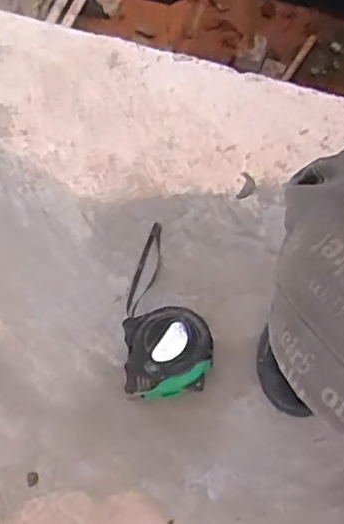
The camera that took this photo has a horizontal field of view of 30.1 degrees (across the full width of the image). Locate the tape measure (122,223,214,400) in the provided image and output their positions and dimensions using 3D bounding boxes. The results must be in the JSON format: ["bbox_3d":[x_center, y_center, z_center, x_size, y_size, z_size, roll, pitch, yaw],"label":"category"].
[{"bbox_3d":[-0.008,0.041,0.598,0.075,0.041,0.174,-5,66,-2],"label":"tape measure"}]

